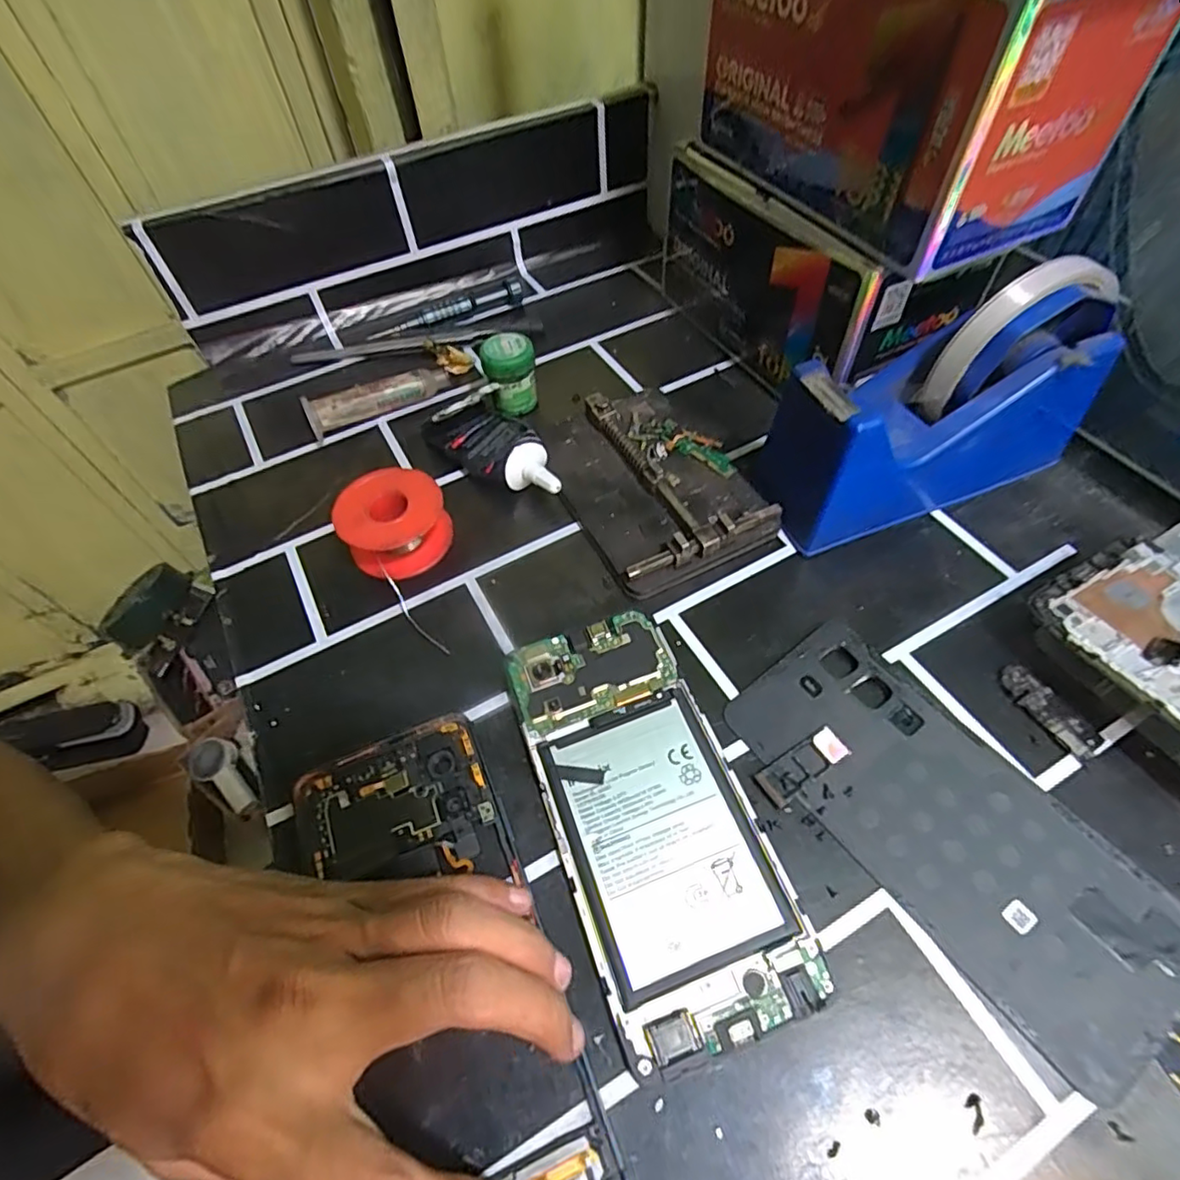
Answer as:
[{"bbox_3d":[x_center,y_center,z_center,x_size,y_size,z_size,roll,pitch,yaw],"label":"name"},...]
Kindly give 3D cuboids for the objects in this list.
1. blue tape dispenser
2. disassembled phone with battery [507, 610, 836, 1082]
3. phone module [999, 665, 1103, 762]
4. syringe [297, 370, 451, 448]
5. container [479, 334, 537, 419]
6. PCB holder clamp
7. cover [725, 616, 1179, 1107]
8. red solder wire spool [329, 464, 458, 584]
[{"bbox_3d":[0.164,-0.089,0.294,0.156,0.097,0.060,-18,57,-8],"label":"blue tape dispenser"},{"bbox_3d":[0.021,0.083,0.240,0.072,0.009,0.160,-19,57,-8],"label":"disassembled phone with battery"},{"bbox_3d":[0.190,0.049,0.253,0.017,0.004,0.042,-28,59,-14],"label":"phone module"},{"bbox_3d":[-0.131,-0.119,0.380,0.088,0.023,0.015,-26,58,-13],"label":"syringe"},{"bbox_3d":[-0.047,-0.127,0.365,0.029,0.040,0.026,-10,56,-2],"label":"container"},{"bbox_3d":[0.031,-0.064,0.332,0.089,0.022,0.132,-24,58,-12],"label":"PCB holder clamp"},{"bbox_3d":[0.132,0.087,0.231,0.075,0.005,0.164,-33,60,-17],"label":"cover"},{"bbox_3d":[-0.100,-0.034,0.315,0.052,0.030,0.048,-2,56,3],"label":"red solder wire spool"}]

